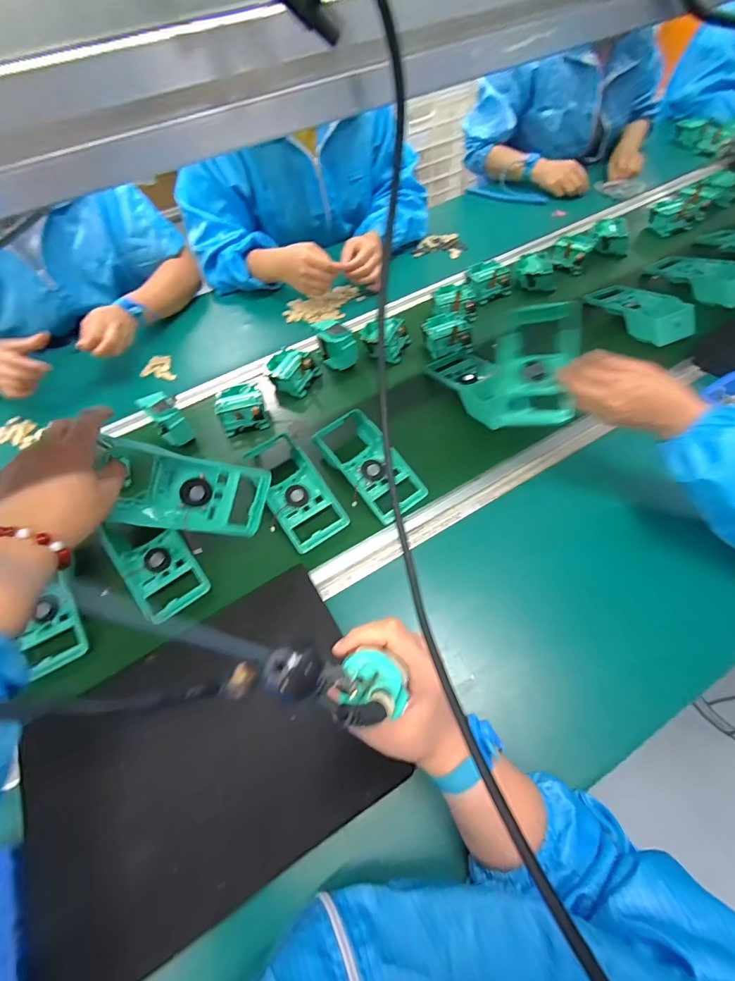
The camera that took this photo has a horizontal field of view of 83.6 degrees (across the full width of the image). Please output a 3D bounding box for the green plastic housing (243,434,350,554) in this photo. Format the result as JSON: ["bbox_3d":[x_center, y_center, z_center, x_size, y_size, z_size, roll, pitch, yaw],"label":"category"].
[{"bbox_3d":[-0.106,-0.003,0.584,0.083,0.032,0.174,-32,61,-15],"label":"green plastic housing"}]

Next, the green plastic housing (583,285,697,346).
[{"bbox_3d":[0.481,-0.322,0.726,0.085,0.045,0.184,-21,59,-8],"label":"green plastic housing"}]

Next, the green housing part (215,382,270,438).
[{"bbox_3d":[-0.210,-0.134,0.693,0.073,0.053,0.075,-18,58,-7],"label":"green housing part"}]

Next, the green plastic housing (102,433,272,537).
[{"bbox_3d":[-0.203,0.003,0.472,0.168,0.032,0.084,13,93,-25],"label":"green plastic housing"}]

